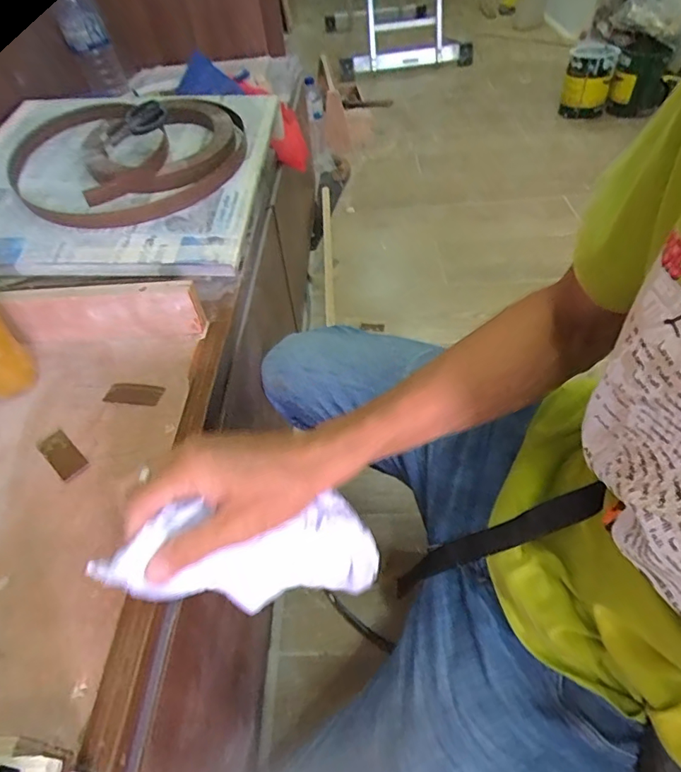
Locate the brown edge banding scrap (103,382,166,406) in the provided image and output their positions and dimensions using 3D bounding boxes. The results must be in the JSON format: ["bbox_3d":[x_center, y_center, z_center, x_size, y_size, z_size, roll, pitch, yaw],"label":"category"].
[{"bbox_3d":[-0.191,0.007,0.447,0.053,0.004,0.022,4,47,8],"label":"brown edge banding scrap"}]

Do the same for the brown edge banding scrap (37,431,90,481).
[{"bbox_3d":[-0.232,0.057,0.403,0.055,0.005,0.022,33,57,30],"label":"brown edge banding scrap"}]

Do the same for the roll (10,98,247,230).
[{"bbox_3d":[-0.295,-0.338,0.671,0.291,0.059,0.366,-26,49,-17],"label":"roll"}]

